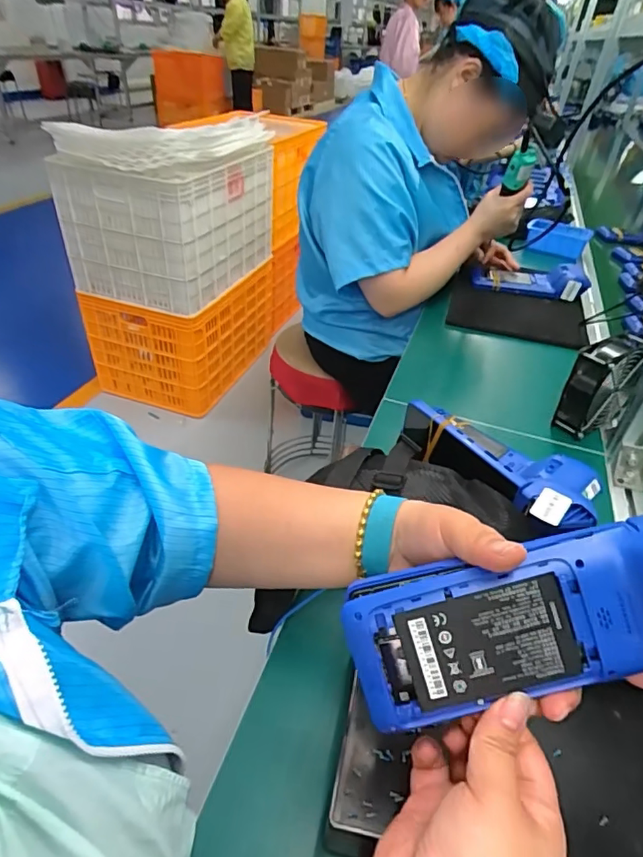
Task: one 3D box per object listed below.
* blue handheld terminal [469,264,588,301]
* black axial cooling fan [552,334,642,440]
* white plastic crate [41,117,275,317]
[{"bbox_3d":[0.424,-0.299,1.047,0.221,0.061,0.059,12,38,10],"label":"blue handheld terminal"},{"bbox_3d":[0.372,-0.056,0.681,0.100,0.122,0.048,-16,42,-24],"label":"black axial cooling fan"},{"bbox_3d":[-0.467,-0.729,1.673,0.470,0.487,0.607,15,39,14],"label":"white plastic crate"}]

